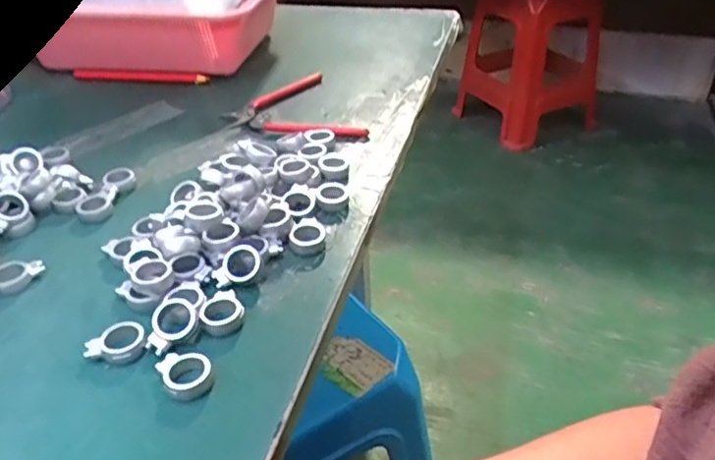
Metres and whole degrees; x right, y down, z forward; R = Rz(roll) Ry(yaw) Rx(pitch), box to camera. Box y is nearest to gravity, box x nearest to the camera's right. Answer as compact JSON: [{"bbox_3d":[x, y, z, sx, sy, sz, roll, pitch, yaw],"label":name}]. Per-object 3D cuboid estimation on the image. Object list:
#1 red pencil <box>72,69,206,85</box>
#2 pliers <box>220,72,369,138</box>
[{"bbox_3d":[-0.244,-0.175,0.694,0.158,0.012,0.014,4,36,9],"label":"red pencil"},{"bbox_3d":[-0.069,-0.116,0.602,0.111,0.012,0.148,-14,37,-15],"label":"pliers"}]

